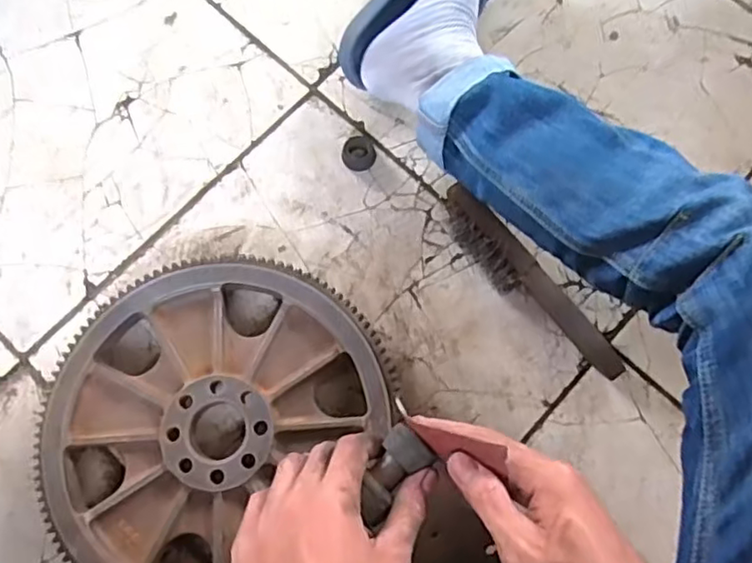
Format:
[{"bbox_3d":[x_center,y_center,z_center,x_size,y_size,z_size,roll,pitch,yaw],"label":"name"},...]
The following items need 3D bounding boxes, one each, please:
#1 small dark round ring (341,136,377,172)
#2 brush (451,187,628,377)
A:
[{"bbox_3d":[-0.017,-0.134,0.673,0.033,0.013,0.035,0,76,1],"label":"small dark round ring"},{"bbox_3d":[0.146,0.002,0.624,0.040,0.034,0.233,-40,79,-9],"label":"brush"}]

